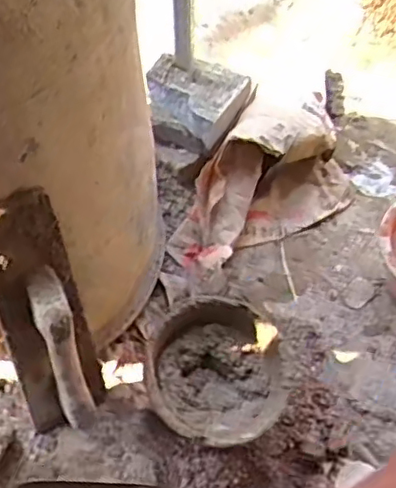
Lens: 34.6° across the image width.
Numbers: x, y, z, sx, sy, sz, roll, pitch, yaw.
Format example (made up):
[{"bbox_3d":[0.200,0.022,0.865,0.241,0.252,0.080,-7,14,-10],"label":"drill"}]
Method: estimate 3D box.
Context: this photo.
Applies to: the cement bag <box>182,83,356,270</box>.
[{"bbox_3d":[0.145,-0.143,1.345,0.463,0.199,0.239,-30,61,-24],"label":"cement bag"}]

